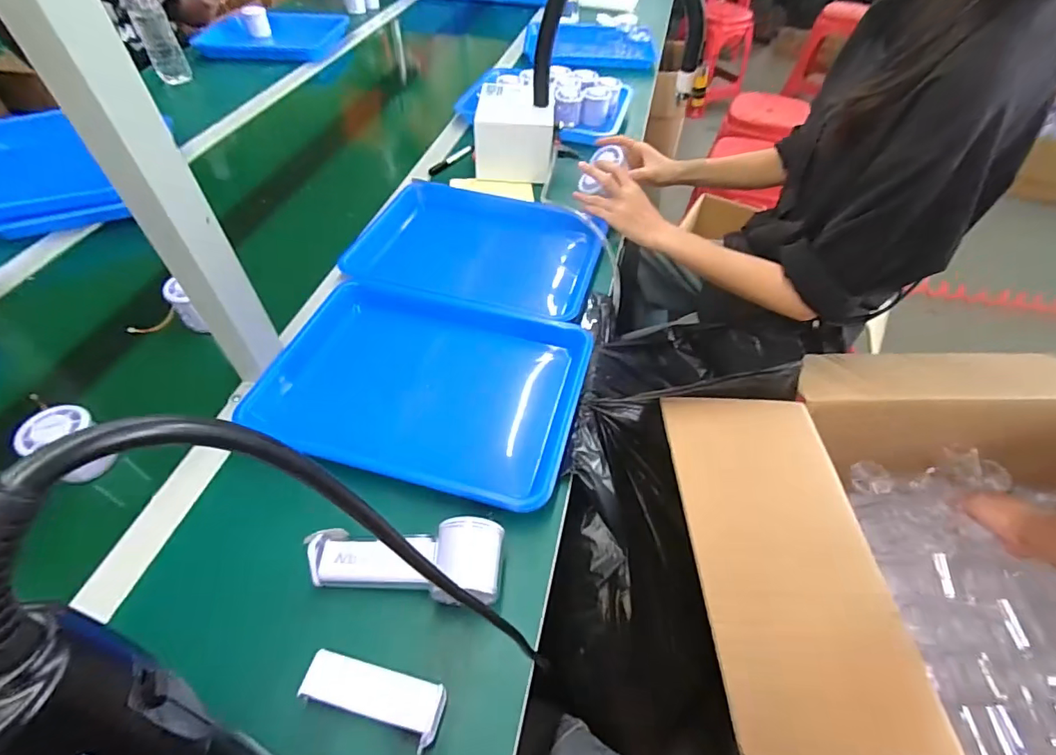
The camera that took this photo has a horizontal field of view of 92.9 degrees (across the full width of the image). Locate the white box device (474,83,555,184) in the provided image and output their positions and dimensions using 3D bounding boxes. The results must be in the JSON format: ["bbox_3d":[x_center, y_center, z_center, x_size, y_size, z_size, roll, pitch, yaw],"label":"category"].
[{"bbox_3d":[-0.021,-0.432,0.886,0.133,0.094,0.170,1,50,2],"label":"white box device"}]

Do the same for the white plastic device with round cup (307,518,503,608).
[{"bbox_3d":[-0.102,0.155,0.419,0.160,0.040,0.062,0,50,2],"label":"white plastic device with round cup"}]

